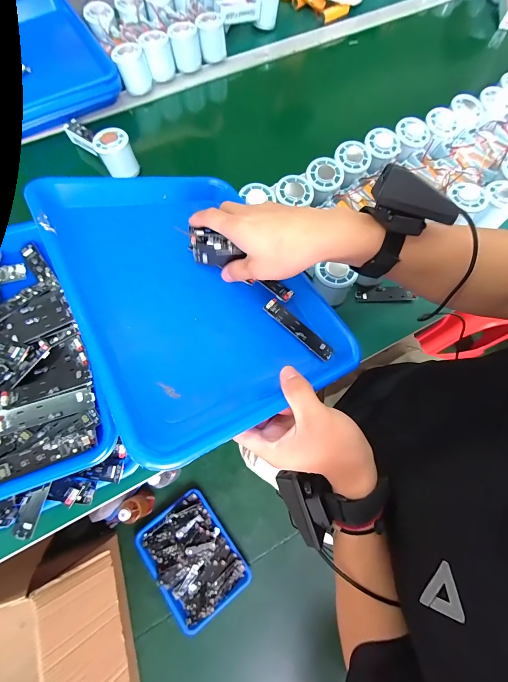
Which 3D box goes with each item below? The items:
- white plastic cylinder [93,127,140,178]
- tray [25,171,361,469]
[{"bbox_3d":[-0.231,-0.316,0.491,0.053,0.051,0.055,0,72,-1],"label":"white plastic cylinder"},{"bbox_3d":[-0.063,-0.067,0.325,0.238,0.037,0.334,-19,67,-31],"label":"tray"}]

